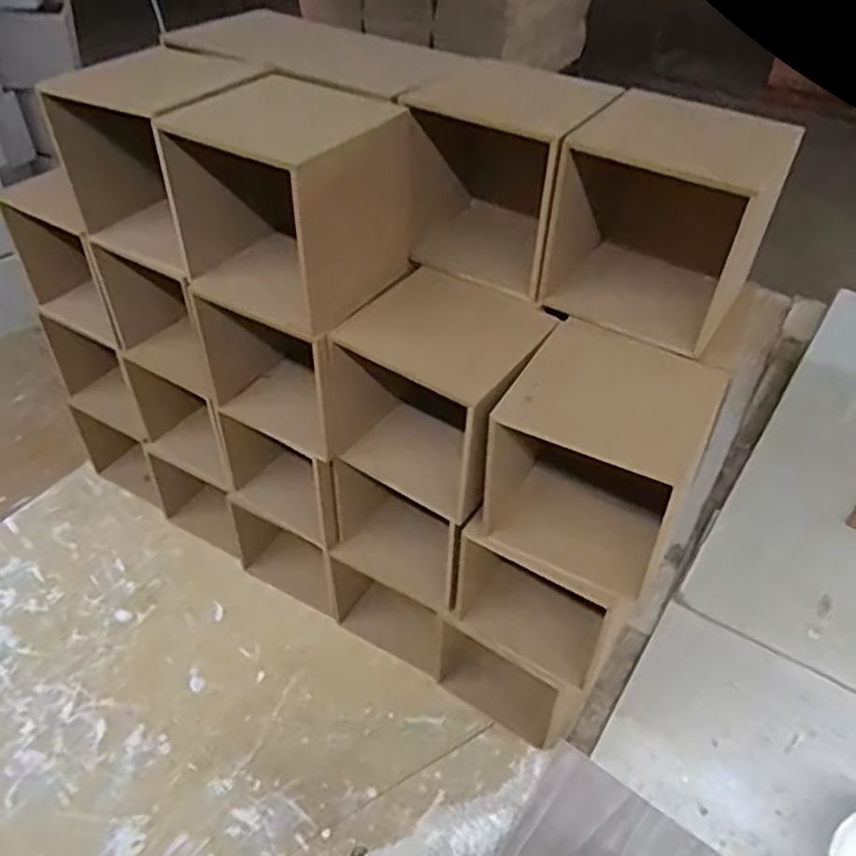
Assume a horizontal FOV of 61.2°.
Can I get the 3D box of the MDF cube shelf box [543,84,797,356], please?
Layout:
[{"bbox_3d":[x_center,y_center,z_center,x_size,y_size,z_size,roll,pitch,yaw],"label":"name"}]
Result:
[{"bbox_3d":[0.151,-0.133,0.471,0.108,0.115,0.107,25,48,23],"label":"MDF cube shelf box"}]

